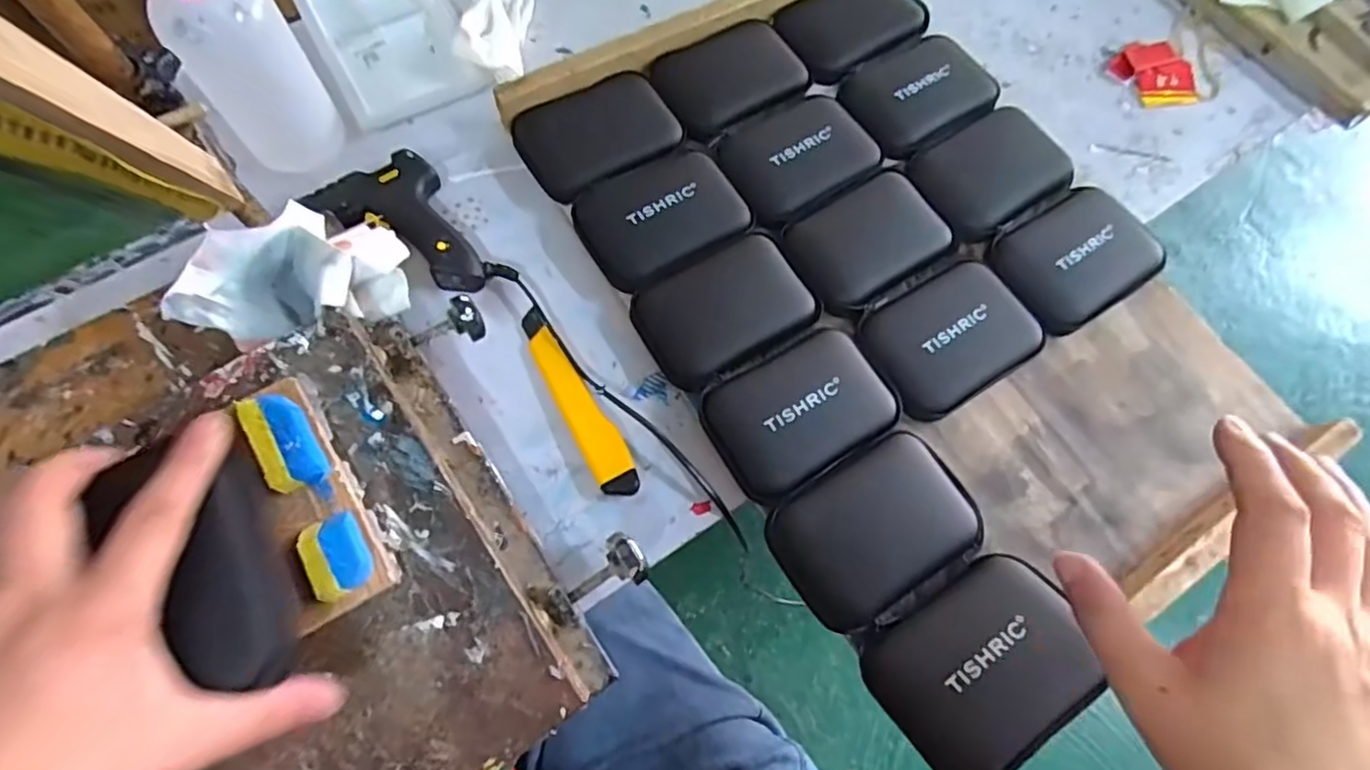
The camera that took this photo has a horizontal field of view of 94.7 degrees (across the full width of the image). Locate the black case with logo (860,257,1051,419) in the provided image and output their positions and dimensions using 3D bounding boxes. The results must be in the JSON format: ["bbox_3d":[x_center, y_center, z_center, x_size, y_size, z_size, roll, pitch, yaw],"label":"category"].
[{"bbox_3d":[0.203,-0.036,0.493,0.127,0.023,0.100,-29,73,-13],"label":"black case with logo"}]

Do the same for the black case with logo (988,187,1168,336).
[{"bbox_3d":[0.326,-0.106,0.524,0.132,0.028,0.095,-30,73,-14],"label":"black case with logo"}]

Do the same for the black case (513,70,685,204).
[{"bbox_3d":[-0.075,-0.215,0.555,0.130,0.033,0.094,-32,73,-14],"label":"black case"}]

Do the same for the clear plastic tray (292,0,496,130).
[{"bbox_3d":[-0.279,-0.334,0.589,0.125,0.034,0.193,-28,73,-13],"label":"clear plastic tray"}]

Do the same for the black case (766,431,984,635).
[{"bbox_3d":[0.130,0.099,0.434,0.136,0.024,0.093,-30,73,-14],"label":"black case"}]

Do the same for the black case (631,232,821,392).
[{"bbox_3d":[0.031,-0.058,0.497,0.134,0.025,0.093,-30,73,-14],"label":"black case"}]

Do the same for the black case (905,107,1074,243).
[{"bbox_3d":[0.268,-0.182,0.554,0.133,0.028,0.095,-28,73,-13],"label":"black case"}]

